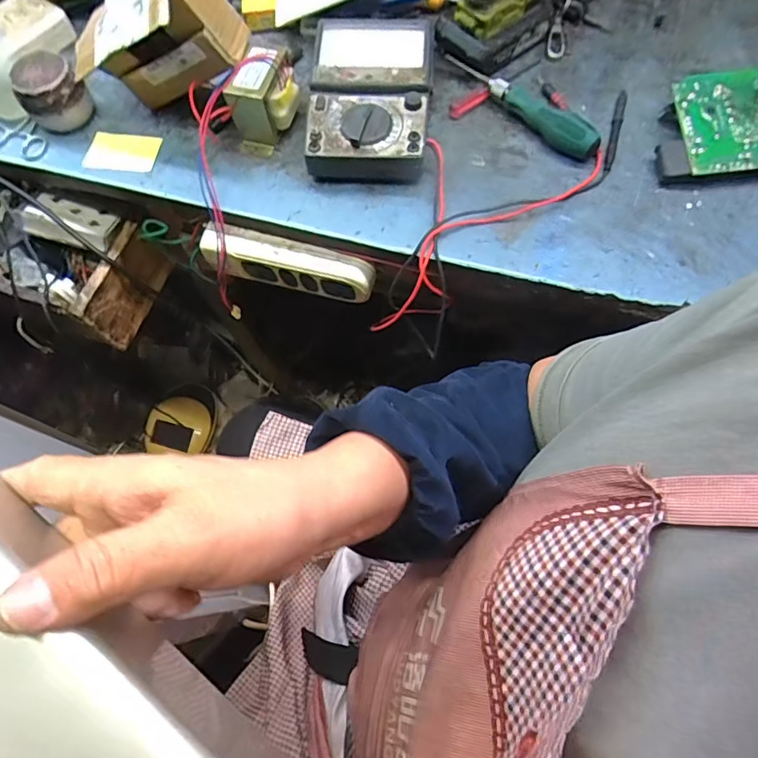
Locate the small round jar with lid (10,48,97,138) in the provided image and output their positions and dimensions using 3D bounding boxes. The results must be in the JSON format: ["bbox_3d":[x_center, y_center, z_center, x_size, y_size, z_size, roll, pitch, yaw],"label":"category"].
[{"bbox_3d":[-0.319,-0.277,0.507,0.056,0.052,0.056,-1,68,2],"label":"small round jar with lid"}]

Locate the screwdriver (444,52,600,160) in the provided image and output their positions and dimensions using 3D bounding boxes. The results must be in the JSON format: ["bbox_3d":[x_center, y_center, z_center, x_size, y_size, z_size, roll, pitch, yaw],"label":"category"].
[{"bbox_3d":[0.137,-0.268,0.493,0.033,0.029,0.174,-38,72,-12],"label":"screwdriver"}]

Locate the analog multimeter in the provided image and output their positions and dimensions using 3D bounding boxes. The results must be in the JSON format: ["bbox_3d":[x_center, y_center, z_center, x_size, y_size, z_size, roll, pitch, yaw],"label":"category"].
[{"bbox_3d":[-0.008,-0.268,0.486,0.112,0.043,0.175,3,69,3],"label":"analog multimeter"}]

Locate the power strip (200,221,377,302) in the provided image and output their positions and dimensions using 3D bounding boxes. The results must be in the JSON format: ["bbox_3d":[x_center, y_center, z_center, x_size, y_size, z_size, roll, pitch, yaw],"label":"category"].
[{"bbox_3d":[-0.088,-0.113,0.512,0.169,0.057,0.027,12,69,7],"label":"power strip"}]

